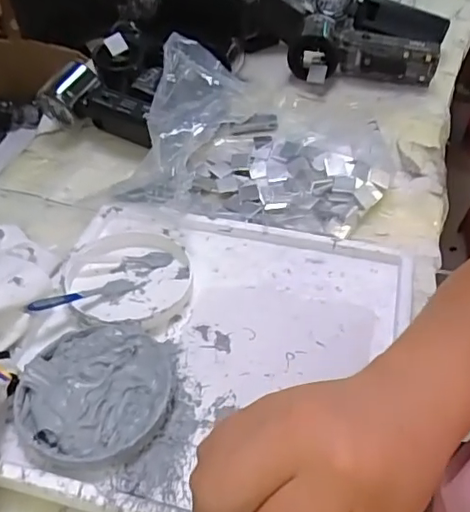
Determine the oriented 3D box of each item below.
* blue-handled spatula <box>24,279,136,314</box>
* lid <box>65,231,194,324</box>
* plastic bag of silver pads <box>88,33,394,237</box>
[{"bbox_3d":[-0.116,0.032,0.425,0.083,0.013,0.017,-12,44,-38],"label":"blue-handled spatula"},{"bbox_3d":[-0.086,0.017,0.447,0.100,0.015,0.094,0,46,0],"label":"lid"},{"bbox_3d":[0.024,-0.108,0.512,0.242,0.090,0.155,13,48,13],"label":"plastic bag of silver pads"}]

